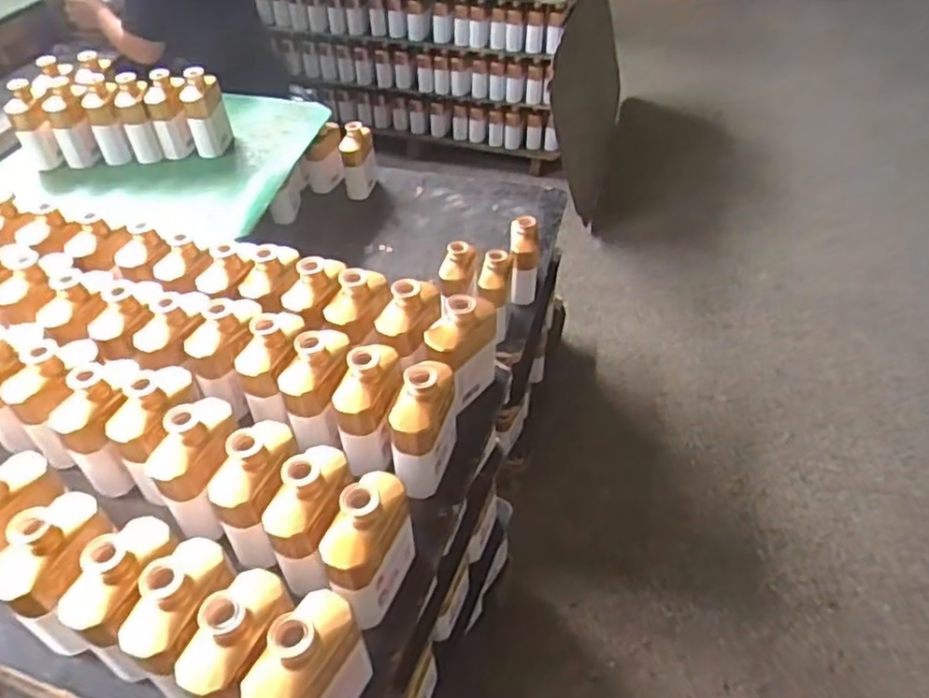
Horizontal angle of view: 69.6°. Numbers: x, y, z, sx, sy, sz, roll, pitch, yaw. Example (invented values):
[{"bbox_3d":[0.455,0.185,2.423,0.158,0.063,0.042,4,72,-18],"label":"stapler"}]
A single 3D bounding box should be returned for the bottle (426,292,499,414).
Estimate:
[{"bbox_3d":[-0.004,0.005,0.942,0.052,0.162,0.098,29,54,26],"label":"bottle"}]

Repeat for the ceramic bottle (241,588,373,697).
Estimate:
[{"bbox_3d":[-0.145,0.304,0.628,0.060,0.153,0.117,24,52,22],"label":"ceramic bottle"}]

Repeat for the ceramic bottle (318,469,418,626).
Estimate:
[{"bbox_3d":[-0.103,0.213,0.717,0.054,0.151,0.131,19,50,18],"label":"ceramic bottle"}]

